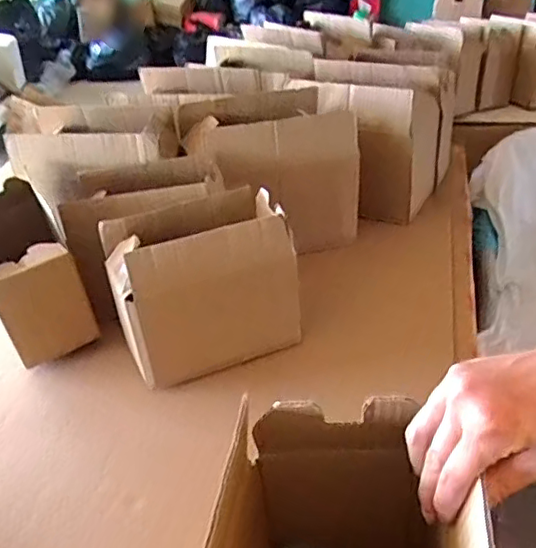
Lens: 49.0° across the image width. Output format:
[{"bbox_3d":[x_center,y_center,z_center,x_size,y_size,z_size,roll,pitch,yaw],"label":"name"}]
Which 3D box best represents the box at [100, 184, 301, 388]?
[{"bbox_3d":[-0.078,0.013,0.711,0.196,0.188,0.113,-17,35,-18],"label":"box"}]

